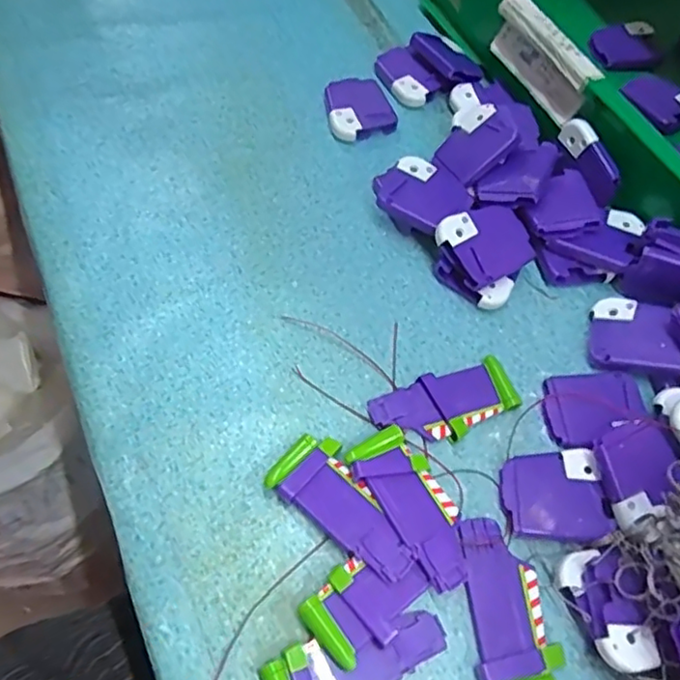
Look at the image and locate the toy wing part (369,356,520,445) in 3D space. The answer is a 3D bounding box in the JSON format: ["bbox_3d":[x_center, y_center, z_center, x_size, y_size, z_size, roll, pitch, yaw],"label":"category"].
[{"bbox_3d":[0.065,0.039,0.378,0.089,0.007,0.040,-17,65,-13],"label":"toy wing part"}]

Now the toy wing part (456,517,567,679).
[{"bbox_3d":[0.088,0.139,0.324,0.041,0.008,0.089,-3,62,-5],"label":"toy wing part"}]

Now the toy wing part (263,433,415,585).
[{"bbox_3d":[0.005,0.091,0.342,0.088,0.012,0.041,35,65,14],"label":"toy wing part"}]

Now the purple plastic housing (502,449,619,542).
[{"bbox_3d":[0.121,0.088,0.351,0.055,0.008,0.050,0,62,-4],"label":"purple plastic housing"}]

